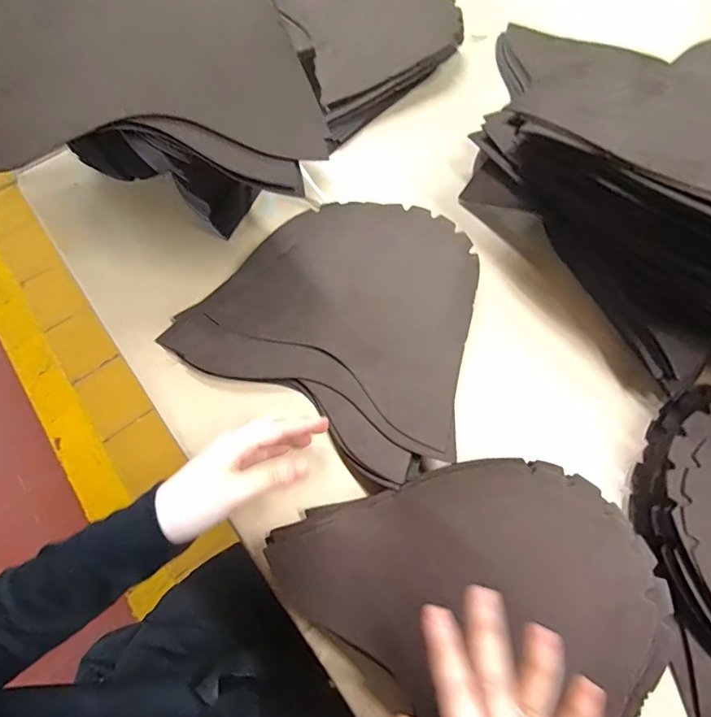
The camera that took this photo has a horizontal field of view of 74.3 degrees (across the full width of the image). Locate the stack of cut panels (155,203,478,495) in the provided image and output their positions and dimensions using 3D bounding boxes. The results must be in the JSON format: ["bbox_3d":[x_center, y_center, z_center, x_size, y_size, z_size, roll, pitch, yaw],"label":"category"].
[{"bbox_3d":[0.001,-0.046,0.464,0.279,0.018,0.260,32,71,14],"label":"stack of cut panels"}]

